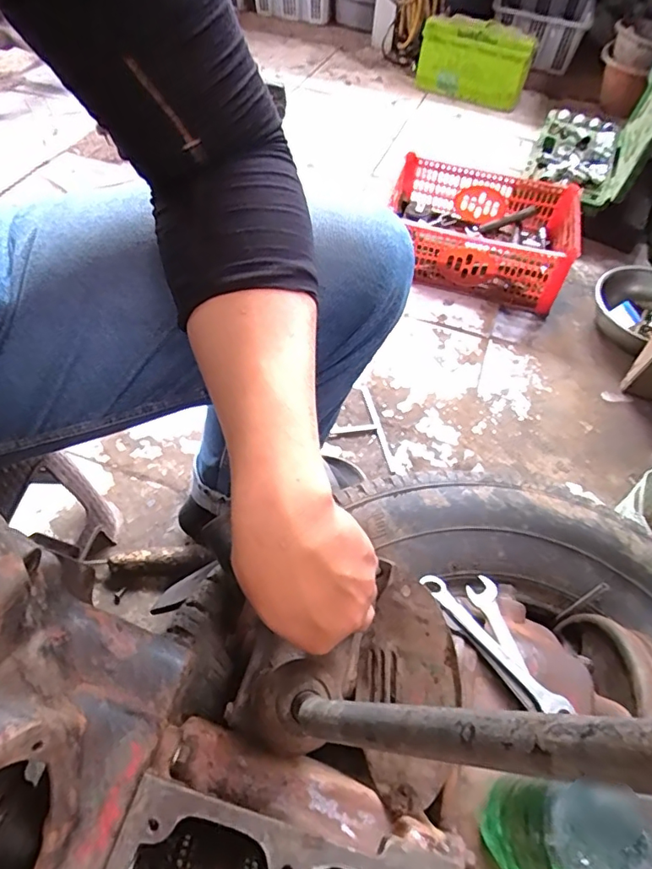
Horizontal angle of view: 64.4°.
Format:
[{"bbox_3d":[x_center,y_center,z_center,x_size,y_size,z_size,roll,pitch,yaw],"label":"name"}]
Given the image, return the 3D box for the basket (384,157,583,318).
[{"bbox_3d":[0.337,-0.444,1.159,0.396,0.174,0.263,21,54,10],"label":"basket"}]

